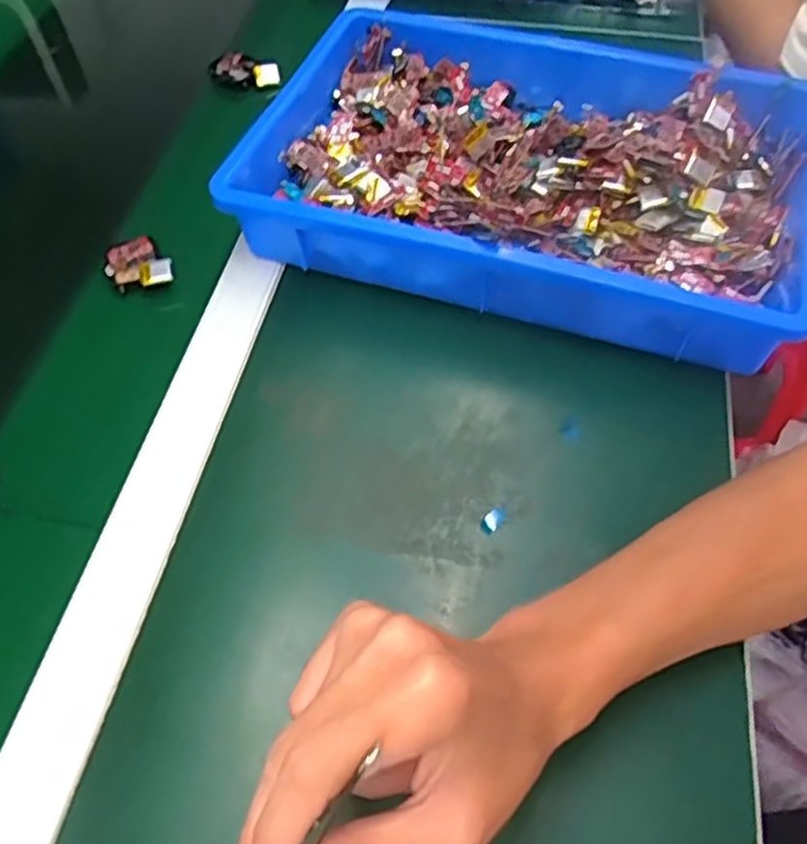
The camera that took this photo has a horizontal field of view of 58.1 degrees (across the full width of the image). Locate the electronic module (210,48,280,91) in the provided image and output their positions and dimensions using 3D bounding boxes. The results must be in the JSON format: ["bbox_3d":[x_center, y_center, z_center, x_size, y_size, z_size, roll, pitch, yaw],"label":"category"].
[{"bbox_3d":[-0.142,-0.312,0.645,0.073,0.017,0.029,17,59,15],"label":"electronic module"}]

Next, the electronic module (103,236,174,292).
[{"bbox_3d":[-0.186,-0.108,0.510,0.040,0.013,0.055,-35,60,-18],"label":"electronic module"}]

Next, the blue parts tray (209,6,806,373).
[{"bbox_3d":[0.084,-0.183,0.517,0.388,0.071,0.255,15,58,14],"label":"blue parts tray"}]

